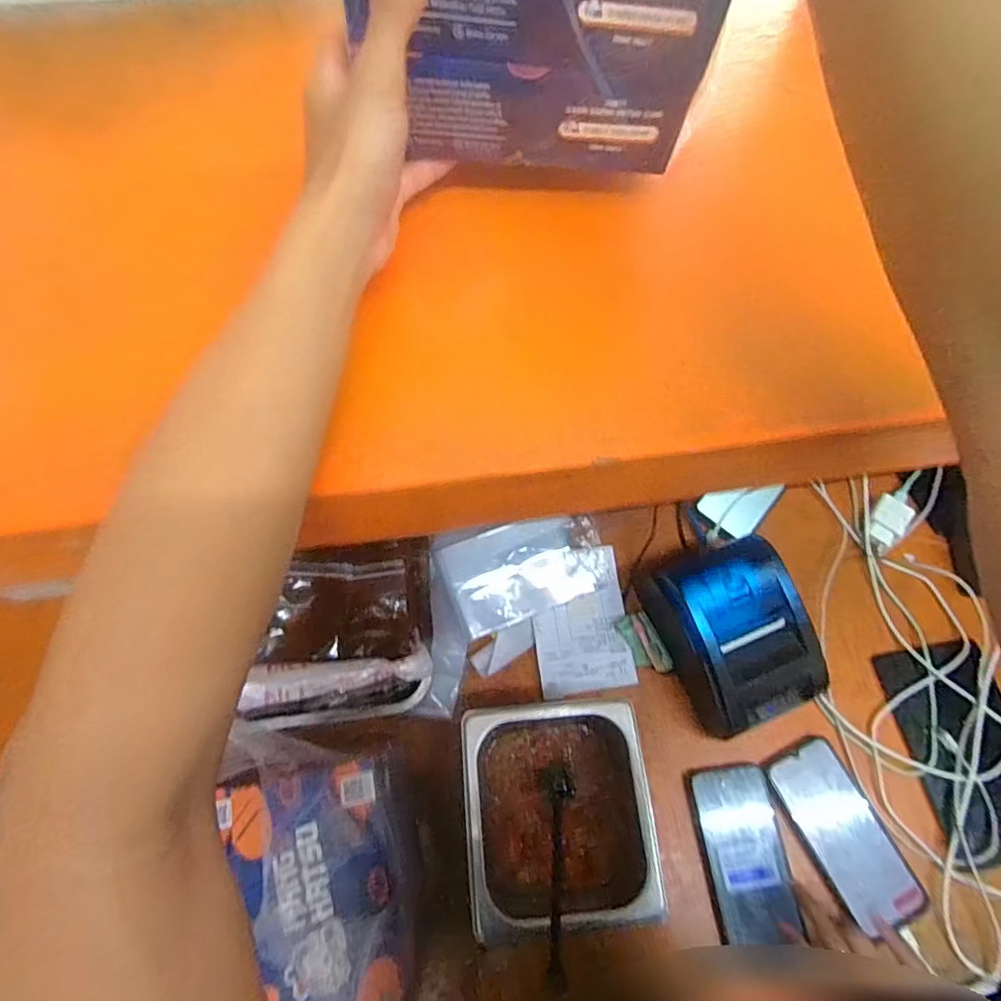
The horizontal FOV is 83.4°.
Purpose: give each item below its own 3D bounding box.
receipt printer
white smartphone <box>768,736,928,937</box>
[{"bbox_3d":[0.244,0.135,0.587,0.133,0.103,0.184,-21,69,-11],"label":"receipt printer"},{"bbox_3d":[0.350,0.335,0.570,0.080,0.007,0.169,-23,69,-12],"label":"white smartphone"}]

